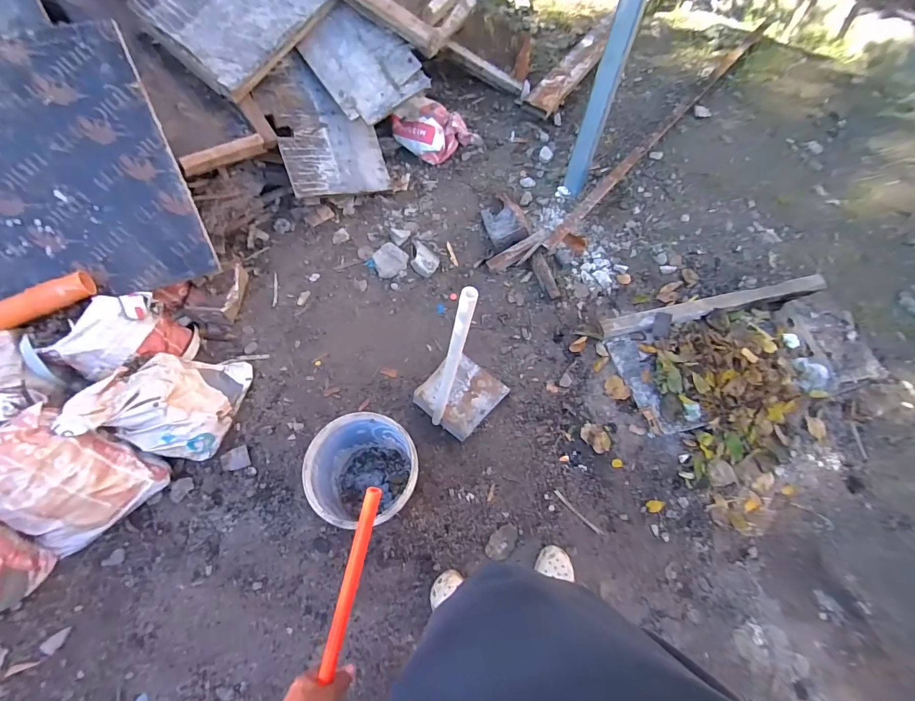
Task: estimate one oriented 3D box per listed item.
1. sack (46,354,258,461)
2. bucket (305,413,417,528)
[{"bbox_3d":[-0.970,0.154,1.345,0.390,0.211,0.349,6,63,1],"label":"sack"},{"bbox_3d":[-0.268,0.374,1.234,0.295,0.299,0.275,0,63,-2],"label":"bucket"}]

